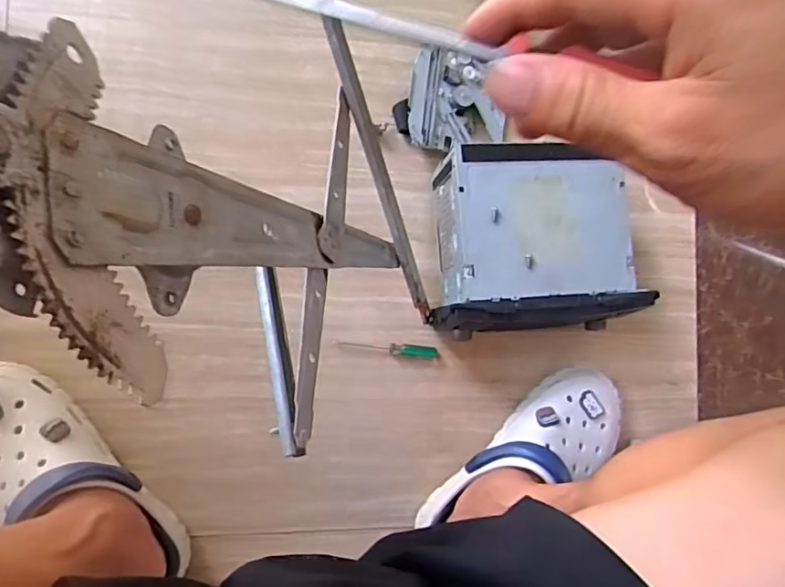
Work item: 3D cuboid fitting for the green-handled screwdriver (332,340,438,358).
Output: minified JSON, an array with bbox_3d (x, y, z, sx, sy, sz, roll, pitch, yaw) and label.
[{"bbox_3d":[-0.007,0.061,0.631,0.117,0.009,0.013,7,86,-9],"label":"green-handled screwdriver"}]

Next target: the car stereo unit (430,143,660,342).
[{"bbox_3d":[0.143,-0.053,0.599,0.193,0.119,0.187,0,87,-9],"label":"car stereo unit"}]

